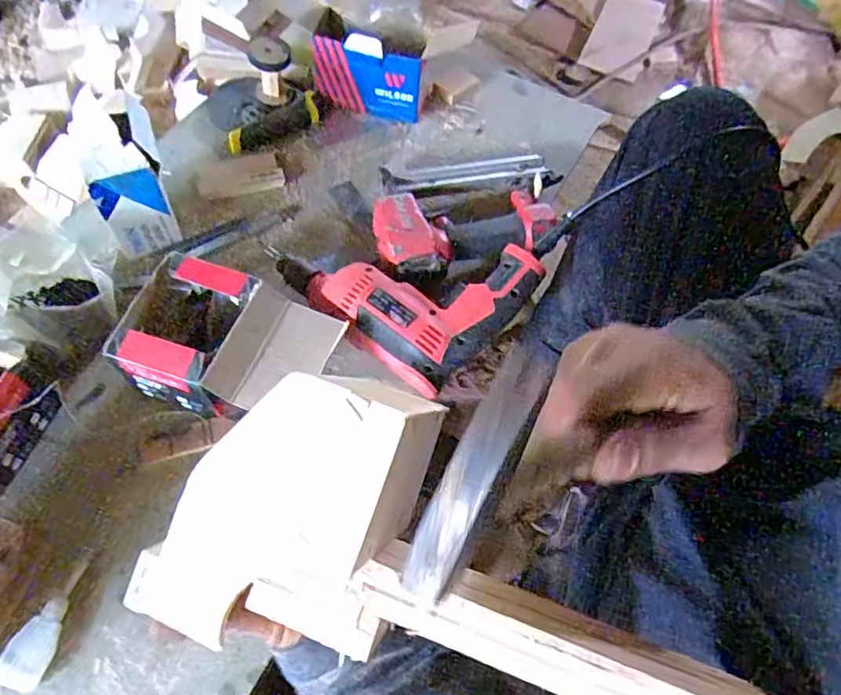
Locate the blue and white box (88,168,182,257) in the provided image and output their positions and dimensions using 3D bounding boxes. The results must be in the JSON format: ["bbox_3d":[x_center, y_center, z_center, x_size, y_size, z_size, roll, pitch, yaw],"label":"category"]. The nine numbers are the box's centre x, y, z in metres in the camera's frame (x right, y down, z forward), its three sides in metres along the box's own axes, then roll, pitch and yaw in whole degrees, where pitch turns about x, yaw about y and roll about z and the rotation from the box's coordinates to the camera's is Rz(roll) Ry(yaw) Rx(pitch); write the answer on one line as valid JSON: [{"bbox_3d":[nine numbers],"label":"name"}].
[{"bbox_3d":[-0.284,-0.137,0.590,0.059,0.090,0.018,-28,66,-16],"label":"blue and white box"}]

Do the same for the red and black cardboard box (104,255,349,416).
[{"bbox_3d":[-0.171,0.002,0.543,0.178,0.078,0.123,16,62,7],"label":"red and black cardboard box"}]

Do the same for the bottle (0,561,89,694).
[{"bbox_3d":[-0.291,0.215,0.459,0.032,0.017,0.090,16,62,7],"label":"bottle"}]

